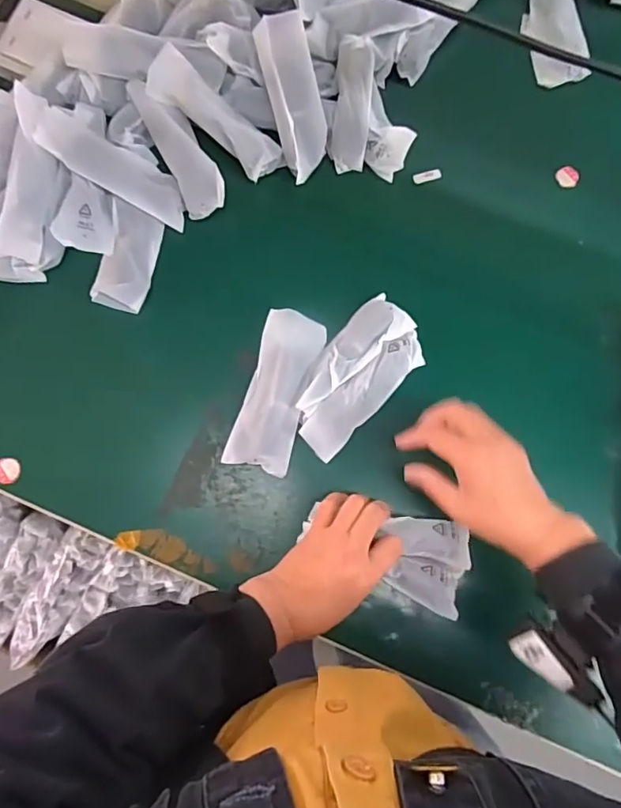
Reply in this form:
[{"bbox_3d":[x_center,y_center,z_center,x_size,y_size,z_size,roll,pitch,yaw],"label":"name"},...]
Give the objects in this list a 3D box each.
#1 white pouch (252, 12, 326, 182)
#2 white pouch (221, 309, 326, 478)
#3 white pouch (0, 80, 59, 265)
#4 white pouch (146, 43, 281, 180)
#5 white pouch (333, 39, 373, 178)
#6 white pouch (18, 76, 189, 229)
[{"bbox_3d":[-0.015,-0.309,0.540,0.051,0.020,0.149,-13,102,-2],"label":"white pouch"},{"bbox_3d":[-0.031,-0.014,0.512,0.058,0.017,0.155,15,80,3],"label":"white pouch"},{"bbox_3d":[-0.267,-0.215,0.504,0.017,0.043,0.157,12,93,41],"label":"white pouch"},{"bbox_3d":[-0.096,-0.288,0.536,0.145,0.026,0.044,38,81,-12],"label":"white pouch"},{"bbox_3d":[0.044,-0.315,0.556,0.036,0.025,0.132,3,95,0],"label":"white pouch"},{"bbox_3d":[-0.202,-0.240,0.526,0.176,0.031,0.053,32,81,-18],"label":"white pouch"}]

